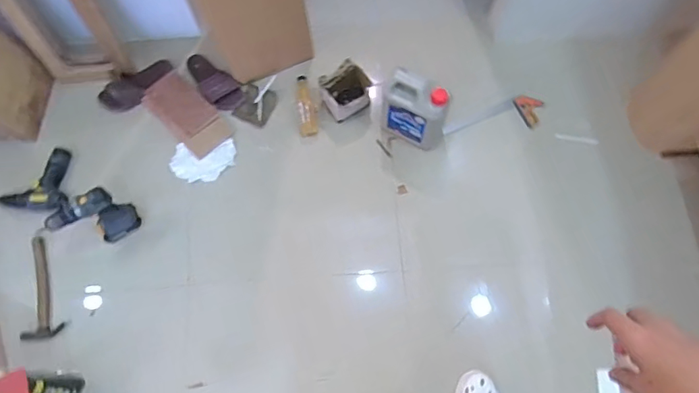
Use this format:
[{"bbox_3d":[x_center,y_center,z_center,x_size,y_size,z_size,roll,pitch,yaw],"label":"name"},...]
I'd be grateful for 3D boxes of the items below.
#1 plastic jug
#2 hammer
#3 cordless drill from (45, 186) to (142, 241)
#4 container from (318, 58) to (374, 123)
[{"bbox_3d":[0.190,-0.240,1.415,0.189,0.249,0.086,32,74,11],"label":"plastic jug"},{"bbox_3d":[-0.875,0.256,1.371,0.106,0.022,0.280,-17,75,-7],"label":"hammer"},{"bbox_3d":[-0.679,0.060,1.312,0.167,0.212,0.079,-36,76,-12],"label":"cordless drill"},{"bbox_3d":[-0.014,-0.327,1.516,0.142,0.100,0.126,-36,74,-11],"label":"container"}]

